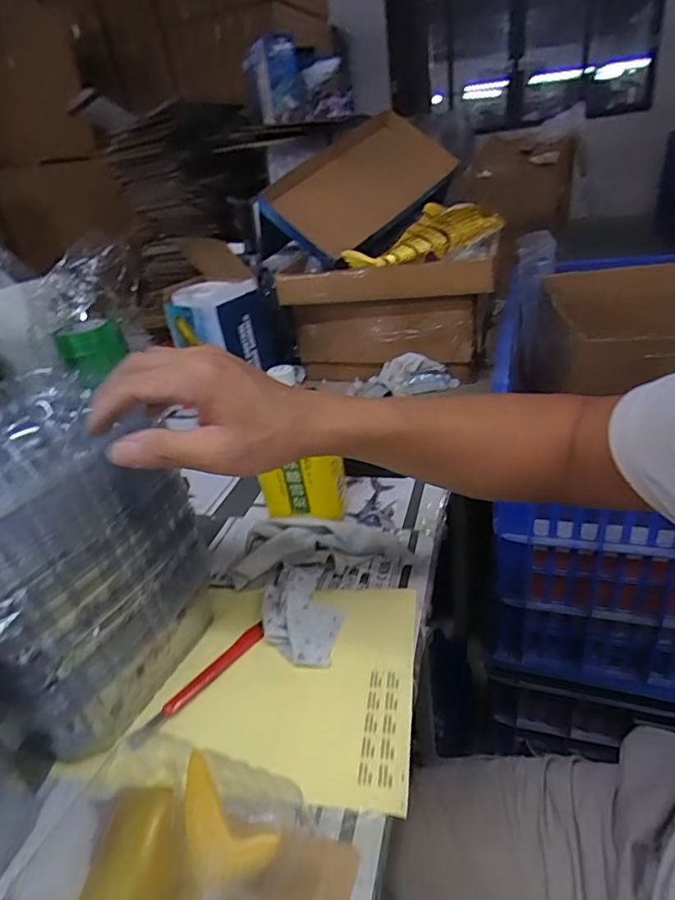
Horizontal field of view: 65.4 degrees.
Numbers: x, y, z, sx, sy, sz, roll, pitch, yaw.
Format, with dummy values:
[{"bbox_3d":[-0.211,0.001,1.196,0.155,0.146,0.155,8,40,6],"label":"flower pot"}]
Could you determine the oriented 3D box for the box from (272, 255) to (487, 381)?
[{"bbox_3d":[0.084,-0.224,0.950,0.362,0.218,0.099,-1,31,13],"label":"box"}]

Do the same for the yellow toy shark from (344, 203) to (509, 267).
[{"bbox_3d":[0.158,-0.365,0.898,0.295,0.089,0.067,-19,32,-18],"label":"yellow toy shark"}]

